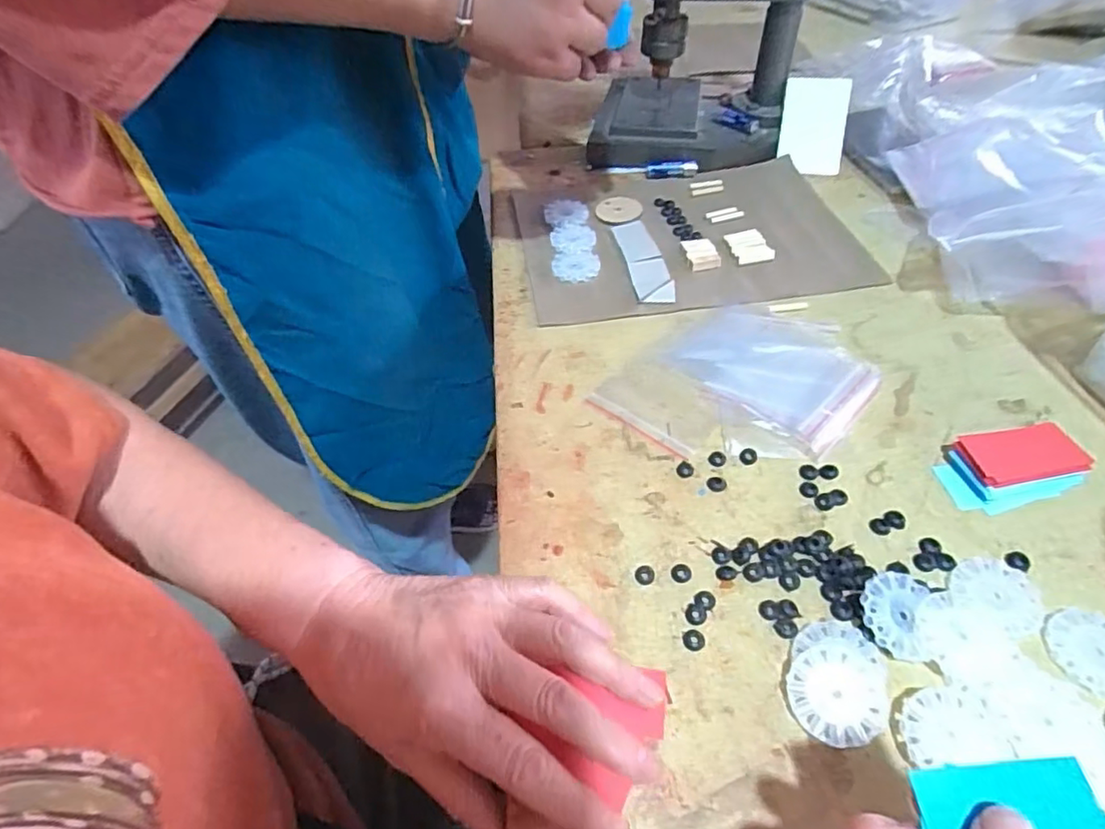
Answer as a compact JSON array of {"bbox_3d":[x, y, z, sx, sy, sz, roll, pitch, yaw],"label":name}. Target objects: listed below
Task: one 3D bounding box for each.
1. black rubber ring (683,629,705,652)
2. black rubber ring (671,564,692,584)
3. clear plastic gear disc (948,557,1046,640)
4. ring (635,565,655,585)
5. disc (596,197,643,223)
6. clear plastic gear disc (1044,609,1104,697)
[{"bbox_3d":[0.068,0.109,0.286,0.010,0.004,0.010,-2,48,2],"label":"black rubber ring"},{"bbox_3d":[0.067,0.082,0.310,0.010,0.004,0.010,-2,48,2],"label":"black rubber ring"},{"bbox_3d":[0.219,0.089,0.293,0.040,0.006,0.043,4,44,-3],"label":"clear plastic gear disc"},{"bbox_3d":[0.048,0.083,0.310,0.010,0.004,0.010,-2,48,2],"label":"ring"},{"bbox_3d":[0.062,-0.190,0.550,0.041,0.004,0.040,-2,48,2],"label":"disc"},{"bbox_3d":[0.251,0.109,0.274,0.040,0.004,0.038,-2,48,2],"label":"clear plastic gear disc"}]

